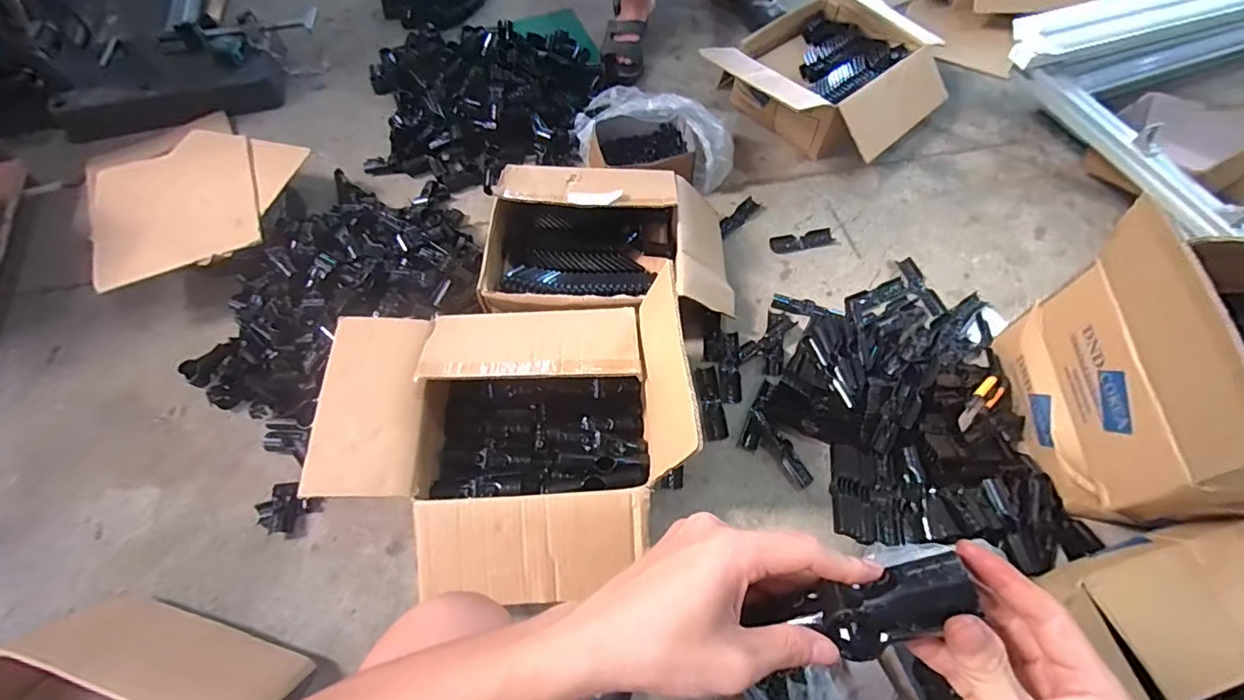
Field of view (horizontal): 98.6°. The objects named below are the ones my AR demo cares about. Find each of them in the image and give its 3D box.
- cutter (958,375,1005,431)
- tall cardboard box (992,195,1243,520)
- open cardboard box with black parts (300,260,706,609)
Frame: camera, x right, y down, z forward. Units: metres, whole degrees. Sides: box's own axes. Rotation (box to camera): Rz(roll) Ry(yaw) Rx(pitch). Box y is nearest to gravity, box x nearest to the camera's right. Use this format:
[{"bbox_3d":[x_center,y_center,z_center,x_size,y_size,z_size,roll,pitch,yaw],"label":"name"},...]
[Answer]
[{"bbox_3d":[0.548,0.083,0.819,0.155,0.018,0.033,-26,62,-37],"label":"cutter"},{"bbox_3d":[0.750,0.032,0.699,0.306,0.373,0.334,2,61,2],"label":"tall cardboard box"},{"bbox_3d":[-0.162,0.110,0.762,0.487,0.200,0.356,-9,61,-4],"label":"open cardboard box with black parts"}]

